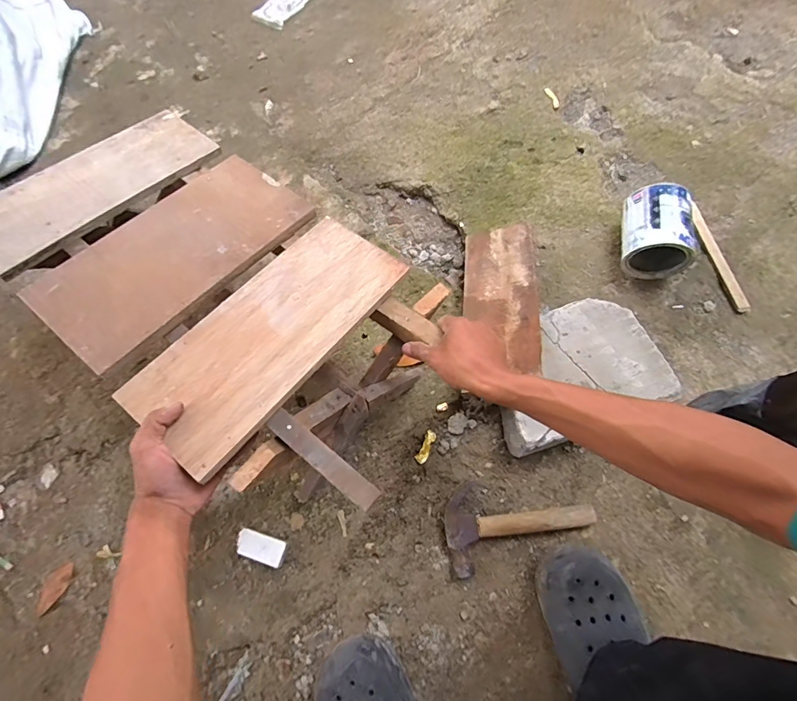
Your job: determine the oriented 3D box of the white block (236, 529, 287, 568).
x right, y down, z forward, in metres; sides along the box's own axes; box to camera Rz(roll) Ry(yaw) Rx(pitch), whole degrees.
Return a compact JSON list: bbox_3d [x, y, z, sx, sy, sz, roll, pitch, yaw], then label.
[{"bbox_3d":[-0.198,0.286,0.602,0.069,0.023,0.035,17,70,10],"label":"white block"}]

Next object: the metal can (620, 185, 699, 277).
[{"bbox_3d":[0.464,-0.216,0.751,0.103,0.115,0.135,8,70,4],"label":"metal can"}]

